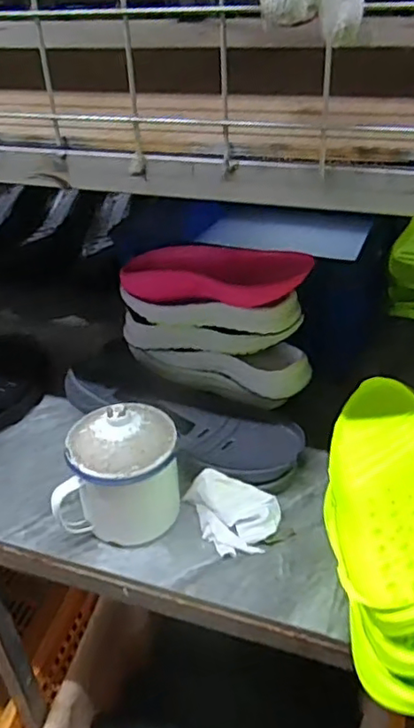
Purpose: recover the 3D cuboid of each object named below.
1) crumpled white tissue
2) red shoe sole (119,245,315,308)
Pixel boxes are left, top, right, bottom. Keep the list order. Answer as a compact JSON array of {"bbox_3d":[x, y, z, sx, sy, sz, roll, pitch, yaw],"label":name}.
[{"bbox_3d":[0.023,0.147,0.605,0.092,0.036,0.069,7,36,13],"label":"crumpled white tissue"},{"bbox_3d":[0.005,-0.104,0.706,0.231,0.048,0.064,9,37,16],"label":"red shoe sole"}]

